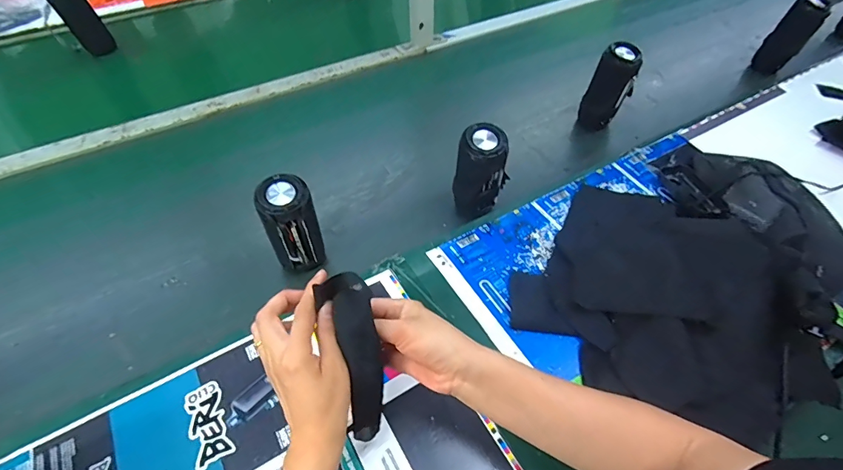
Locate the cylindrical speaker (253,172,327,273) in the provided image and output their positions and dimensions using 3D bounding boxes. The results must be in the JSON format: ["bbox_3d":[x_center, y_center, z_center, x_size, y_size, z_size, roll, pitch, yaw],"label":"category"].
[{"bbox_3d":[-0.164,-0.006,0.531,0.064,0.142,0.051,-14,54,-11],"label":"cylindrical speaker"}]

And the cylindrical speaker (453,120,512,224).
[{"bbox_3d":[0.082,-0.084,0.605,0.071,0.141,0.060,31,58,21],"label":"cylindrical speaker"}]

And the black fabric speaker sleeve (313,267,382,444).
[{"bbox_3d":[-0.061,0.116,0.392,0.047,0.165,0.025,-10,13,-8],"label":"black fabric speaker sleeve"}]

